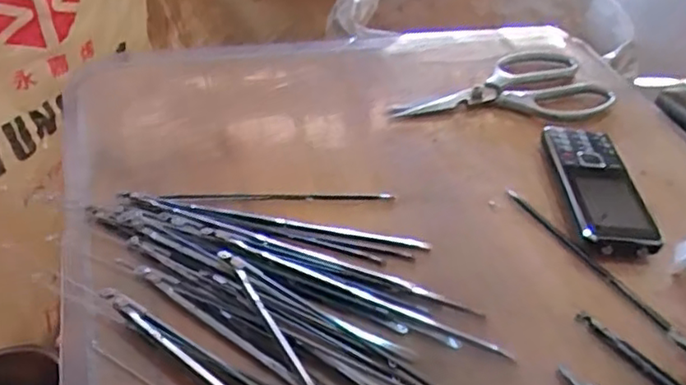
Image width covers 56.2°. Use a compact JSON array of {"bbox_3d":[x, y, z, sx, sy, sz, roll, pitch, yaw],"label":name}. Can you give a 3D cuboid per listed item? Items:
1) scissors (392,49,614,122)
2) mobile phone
[{"bbox_3d":[0.133,-0.081,0.536,0.197,0.007,0.094,-15,46,-24],"label":"scissors"},{"bbox_3d":[0.179,-0.005,0.451,0.053,0.014,0.120,4,41,-4],"label":"mobile phone"}]

